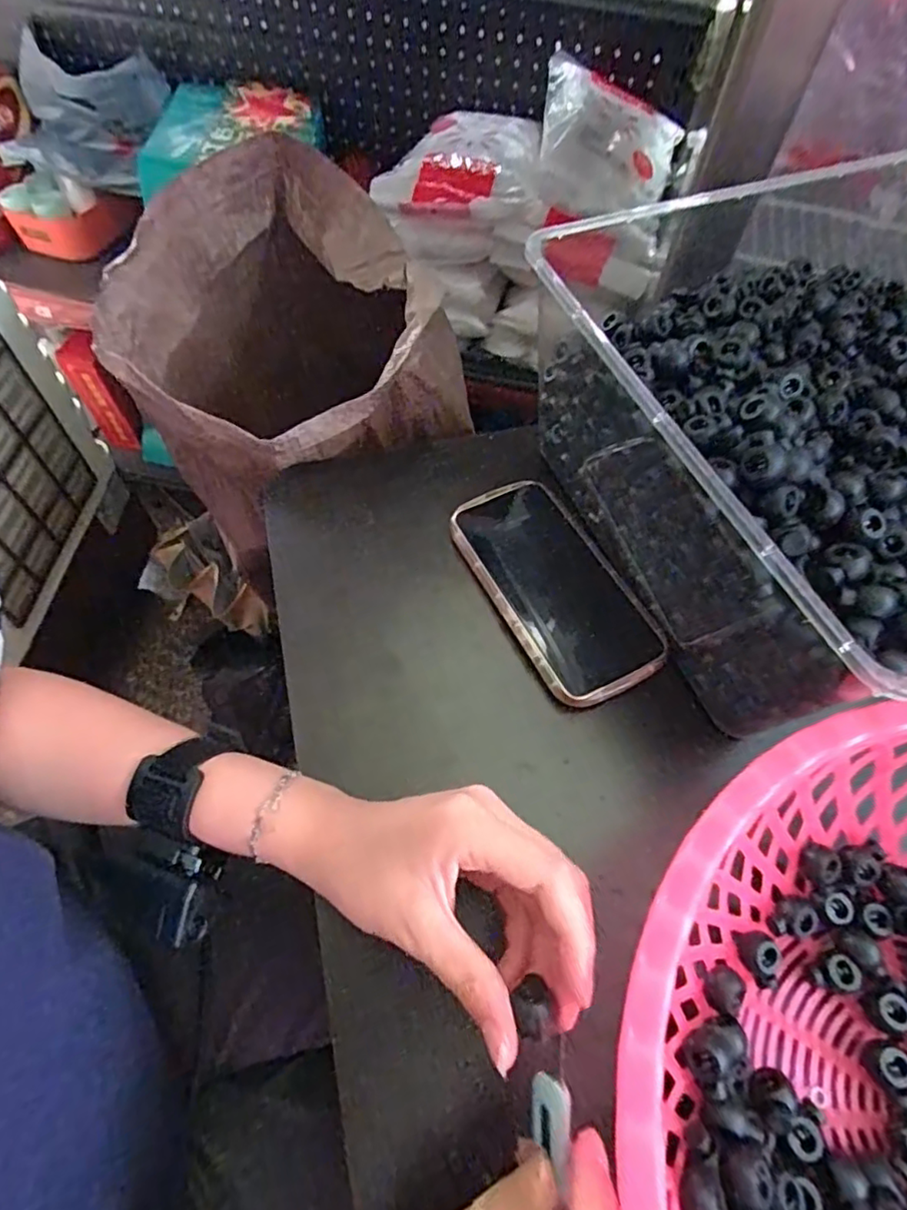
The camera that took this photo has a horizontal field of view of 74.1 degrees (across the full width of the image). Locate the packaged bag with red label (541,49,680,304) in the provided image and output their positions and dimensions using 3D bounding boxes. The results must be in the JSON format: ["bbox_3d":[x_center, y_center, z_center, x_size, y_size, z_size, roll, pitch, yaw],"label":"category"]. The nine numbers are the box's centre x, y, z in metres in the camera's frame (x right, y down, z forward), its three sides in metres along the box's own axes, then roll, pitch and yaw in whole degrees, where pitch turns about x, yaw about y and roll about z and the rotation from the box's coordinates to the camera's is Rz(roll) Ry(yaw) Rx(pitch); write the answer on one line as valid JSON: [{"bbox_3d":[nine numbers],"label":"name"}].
[{"bbox_3d":[0.187,-0.522,0.733,0.172,0.116,0.315,8,61,3],"label":"packaged bag with red label"}]

